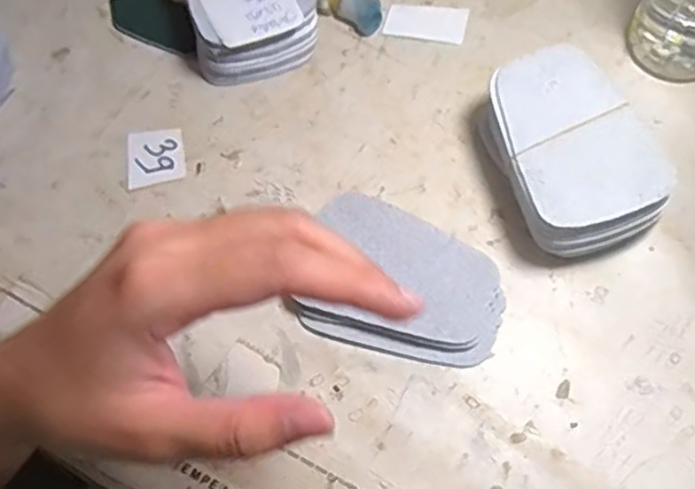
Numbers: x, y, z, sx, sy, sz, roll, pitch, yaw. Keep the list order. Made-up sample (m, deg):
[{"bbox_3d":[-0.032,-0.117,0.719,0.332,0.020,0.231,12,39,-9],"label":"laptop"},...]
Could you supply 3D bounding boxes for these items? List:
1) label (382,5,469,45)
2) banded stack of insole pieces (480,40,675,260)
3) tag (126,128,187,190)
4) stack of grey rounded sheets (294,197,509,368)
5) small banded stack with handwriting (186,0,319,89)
[{"bbox_3d":[0.051,-0.143,0.451,0.051,0.004,0.026,9,70,1],"label":"label"},{"bbox_3d":[0.113,-0.046,0.379,0.082,0.047,0.110,-27,67,-10],"label":"banded stack of insole pieces"},{"bbox_3d":[-0.114,-0.052,0.415,0.033,0.004,0.036,-10,67,-9],"label":"tag"},{"bbox_3d":[0.031,0.019,0.371,0.102,0.014,0.076,14,66,8],"label":"stack of grey rounded sheets"},{"bbox_3d":[-0.065,-0.155,0.441,0.073,0.039,0.101,-18,66,-6],"label":"small banded stack with handwriting"}]

